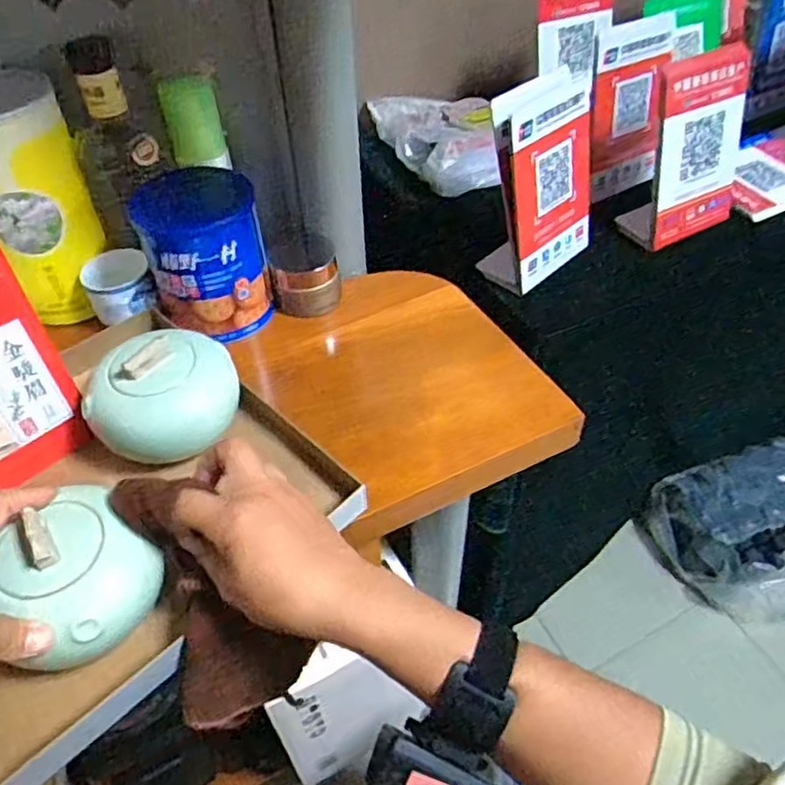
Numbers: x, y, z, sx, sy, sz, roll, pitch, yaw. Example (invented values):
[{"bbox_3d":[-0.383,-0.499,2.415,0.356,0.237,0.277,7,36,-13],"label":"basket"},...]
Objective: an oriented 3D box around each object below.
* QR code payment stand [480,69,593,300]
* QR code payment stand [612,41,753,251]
[{"bbox_3d":[0.138,-0.189,0.605,0.118,0.161,0.065,-35,57,-27],"label":"QR code payment stand"},{"bbox_3d":[0.299,-0.236,0.658,0.123,0.169,0.060,-26,53,-21],"label":"QR code payment stand"}]

